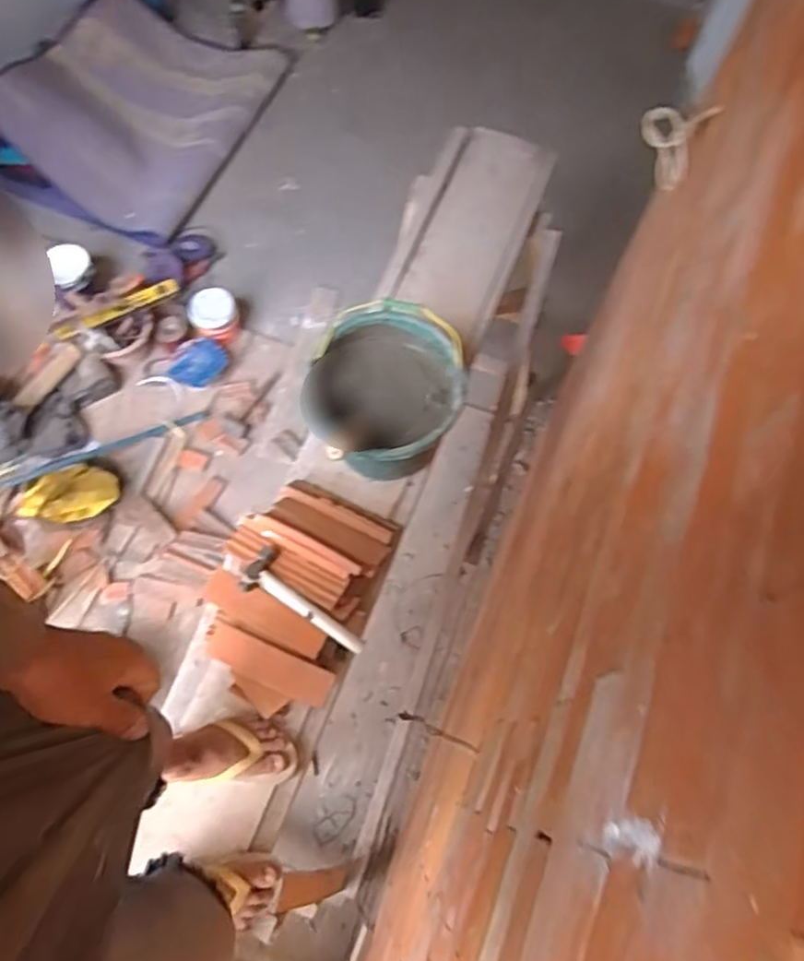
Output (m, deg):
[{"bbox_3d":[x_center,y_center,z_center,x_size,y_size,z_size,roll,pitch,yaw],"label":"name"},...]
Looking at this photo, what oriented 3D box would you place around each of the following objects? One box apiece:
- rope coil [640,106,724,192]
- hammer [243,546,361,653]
[{"bbox_3d":[0.513,-0.620,1.307,0.042,0.141,0.153,-26,37,-21],"label":"rope coil"},{"bbox_3d":[-0.177,0.229,1.262,0.259,0.047,0.094,38,70,13],"label":"hammer"}]

